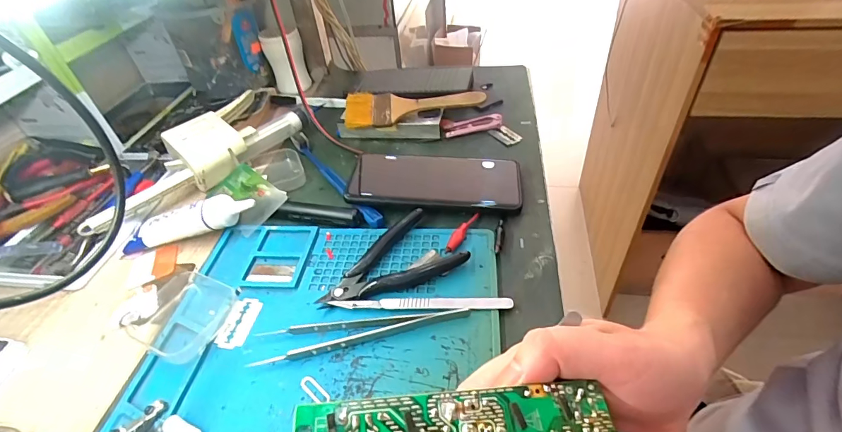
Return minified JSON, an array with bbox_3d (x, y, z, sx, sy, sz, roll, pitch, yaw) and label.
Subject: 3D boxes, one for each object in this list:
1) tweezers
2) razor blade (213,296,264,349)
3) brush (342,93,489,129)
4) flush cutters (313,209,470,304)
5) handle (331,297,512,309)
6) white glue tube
[{"bbox_3d":[-0.042,0.082,0.291,0.151,0.007,0.026,-8,43,-3],"label":"tweezers"},{"bbox_3d":[-0.137,0.080,0.309,0.022,0.004,0.042,7,45,3],"label":"razor blade"},{"bbox_3d":[-0.008,-0.134,0.482,0.162,0.013,0.059,-5,56,0],"label":"brush"},{"bbox_3d":[-0.027,0.032,0.337,0.114,0.013,0.067,-16,44,-11],"label":"flush cutters"},{"bbox_3d":[0.000,0.065,0.304,0.133,0.005,0.010,-1,43,5],"label":"handle"},{"bbox_3d":[-0.216,0.005,0.377,0.127,0.023,0.025,-17,43,6],"label":"white glue tube"}]

